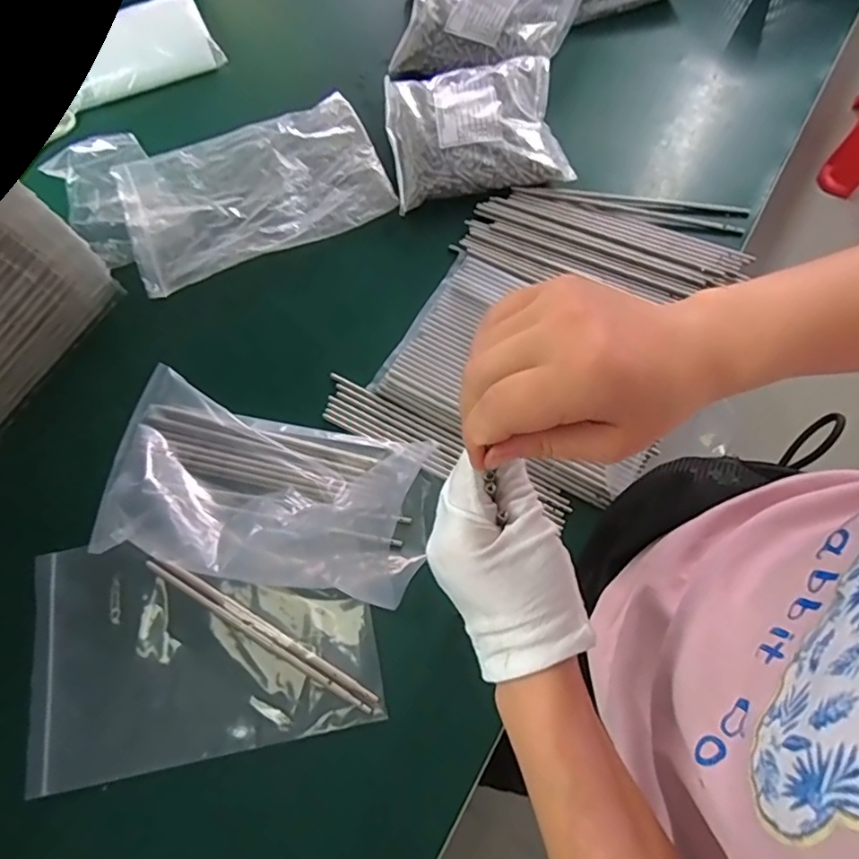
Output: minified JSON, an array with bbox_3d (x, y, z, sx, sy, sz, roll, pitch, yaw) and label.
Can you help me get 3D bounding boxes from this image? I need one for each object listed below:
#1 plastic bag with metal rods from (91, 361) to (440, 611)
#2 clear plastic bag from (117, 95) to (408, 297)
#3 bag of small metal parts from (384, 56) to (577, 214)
[{"bbox_3d":[-0.153,0.048,0.529,0.290,0.039,0.176,10,70,6],"label":"plastic bag with metal rods"},{"bbox_3d":[-0.200,-0.277,0.657,0.283,0.022,0.180,-22,70,-6],"label":"clear plastic bag"},{"bbox_3d":[0.050,-0.345,0.648,0.193,0.036,0.176,-7,69,-1],"label":"bag of small metal parts"}]

